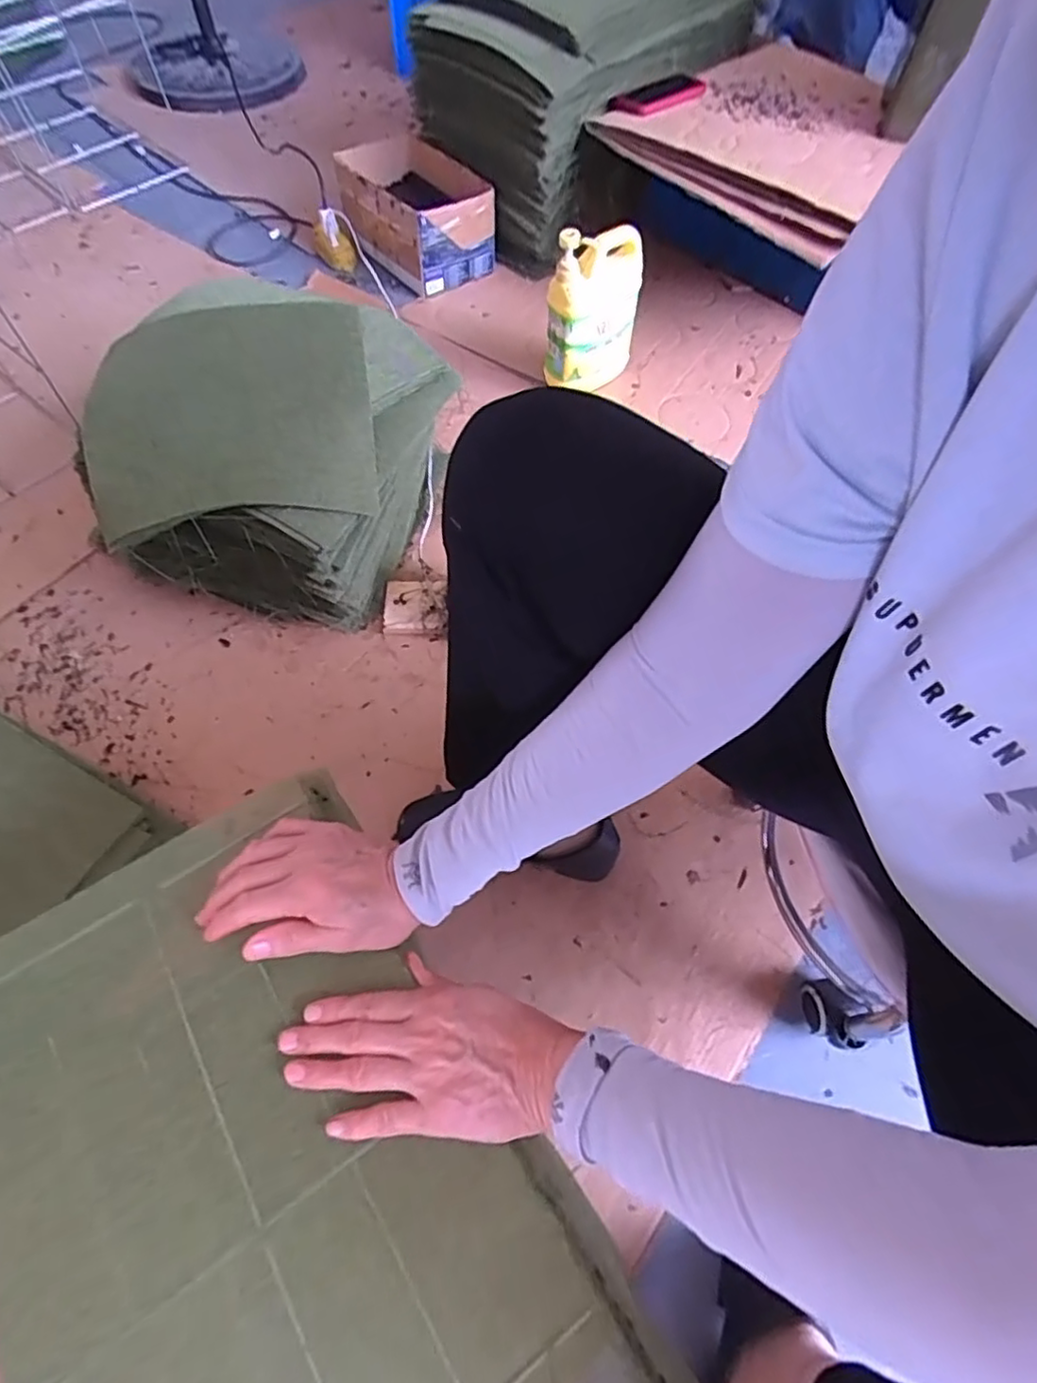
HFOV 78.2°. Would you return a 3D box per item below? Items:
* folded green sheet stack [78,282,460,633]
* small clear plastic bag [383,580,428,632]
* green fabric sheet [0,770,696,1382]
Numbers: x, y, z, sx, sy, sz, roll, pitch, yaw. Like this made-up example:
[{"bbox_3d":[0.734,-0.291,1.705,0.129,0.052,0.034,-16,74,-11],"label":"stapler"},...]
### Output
[{"bbox_3d":[-0.308,-0.291,0.819,0.340,0.243,0.365,17,63,7],"label":"folded green sheet stack"},{"bbox_3d":[-0.152,-0.117,0.856,0.056,0.017,0.080,-1,62,-2],"label":"small clear plastic bag"},{"bbox_3d":[-0.135,0.291,0.356,0.274,0.035,0.452,-32,67,-17],"label":"green fabric sheet"}]

